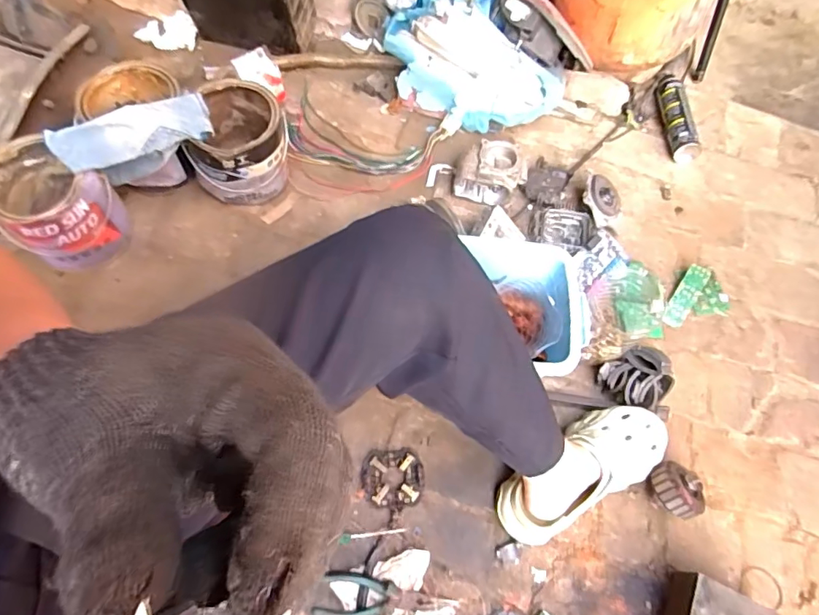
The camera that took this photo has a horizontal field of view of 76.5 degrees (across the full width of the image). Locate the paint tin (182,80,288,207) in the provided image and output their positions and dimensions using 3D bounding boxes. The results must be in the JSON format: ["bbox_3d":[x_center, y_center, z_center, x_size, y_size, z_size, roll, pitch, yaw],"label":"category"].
[{"bbox_3d":[-0.282,-0.278,0.885,0.146,0.123,0.156,4,64,-1],"label":"paint tin"}]

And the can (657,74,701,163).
[{"bbox_3d":[0.532,-0.385,1.036,0.053,0.051,0.213,-2,64,-4],"label":"can"}]

